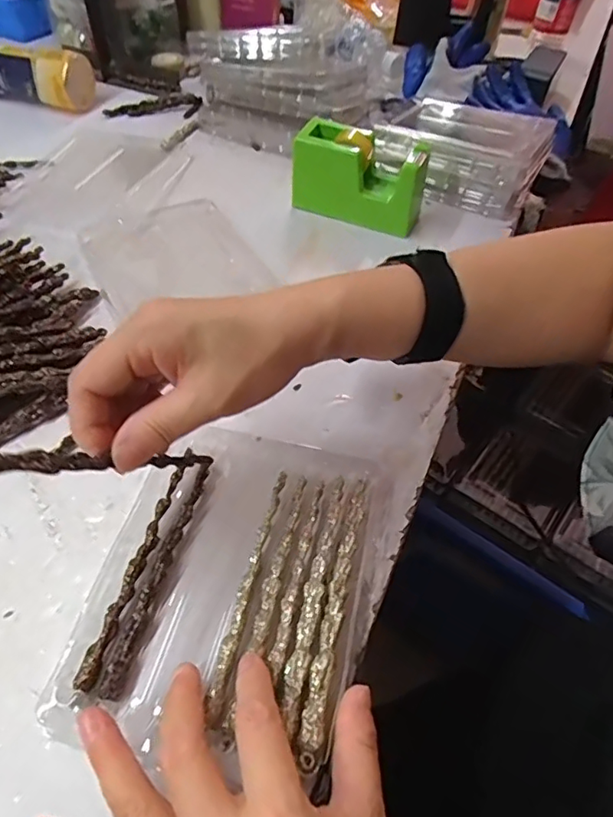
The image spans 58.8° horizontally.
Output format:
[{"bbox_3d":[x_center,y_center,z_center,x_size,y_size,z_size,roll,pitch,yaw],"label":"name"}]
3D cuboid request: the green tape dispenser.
[{"bbox_3d":[0.053,-0.234,0.556,0.130,0.082,0.044,22,52,13],"label":"green tape dispenser"}]

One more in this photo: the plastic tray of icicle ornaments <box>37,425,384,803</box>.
[{"bbox_3d":[-0.039,0.092,0.311,0.153,0.031,0.186,13,51,6],"label":"plastic tray of icicle ornaments"}]

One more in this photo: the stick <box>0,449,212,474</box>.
[{"bbox_3d":[-0.093,0.025,0.262,0.009,0.147,0.008,40,103,25],"label":"stick"}]

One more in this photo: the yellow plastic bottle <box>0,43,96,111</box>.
[{"bbox_3d":[-0.383,-0.441,0.706,0.215,0.061,0.062,15,50,8],"label":"yellow plastic bottle"}]

